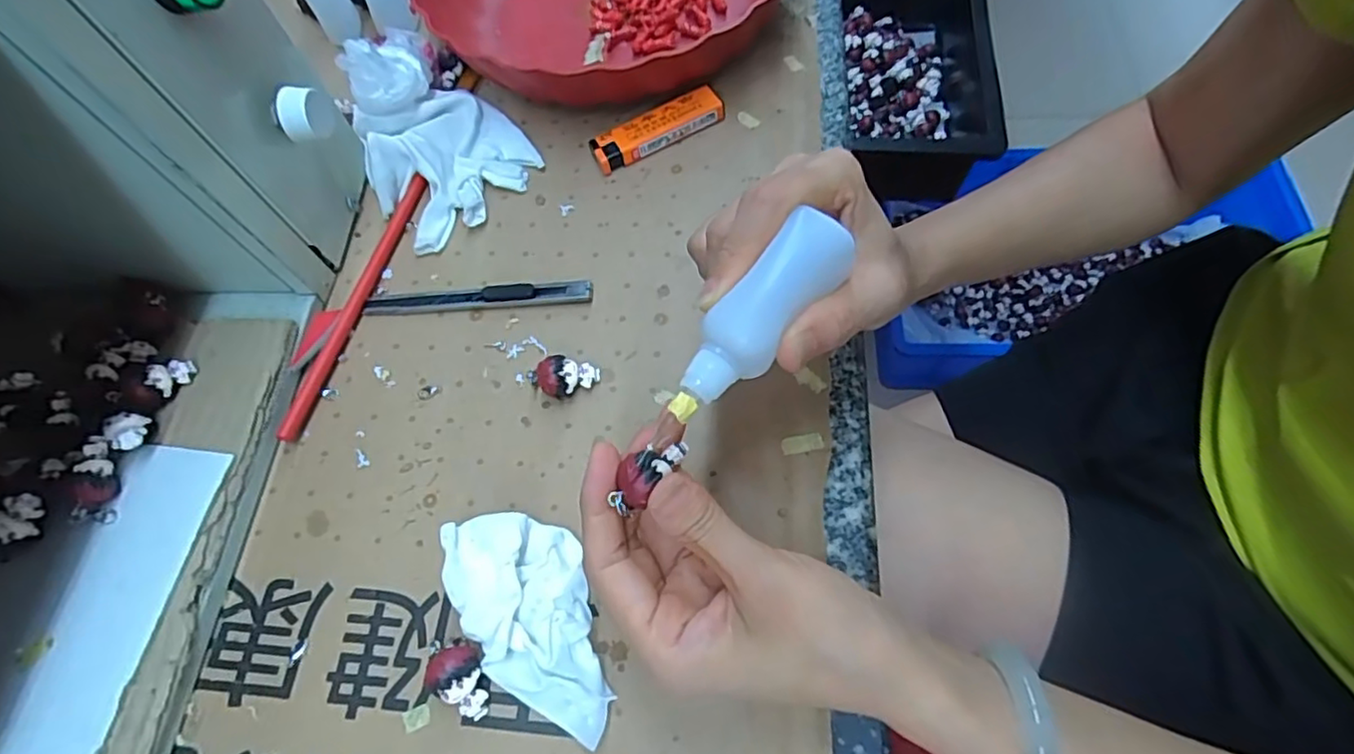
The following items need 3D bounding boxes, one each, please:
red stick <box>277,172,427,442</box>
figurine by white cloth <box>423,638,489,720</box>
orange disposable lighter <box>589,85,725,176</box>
[{"bbox_3d":[-0.172,-0.042,0.343,0.011,0.010,0.164,12,65,8],"label":"red stick"},{"bbox_3d":[-0.087,0.120,0.253,0.020,0.019,0.030,-13,65,-4],"label":"figurine by white cloth"},{"bbox_3d":[-0.012,-0.145,0.372,0.079,0.014,0.022,-26,66,-10],"label":"orange disposable lighter"}]

